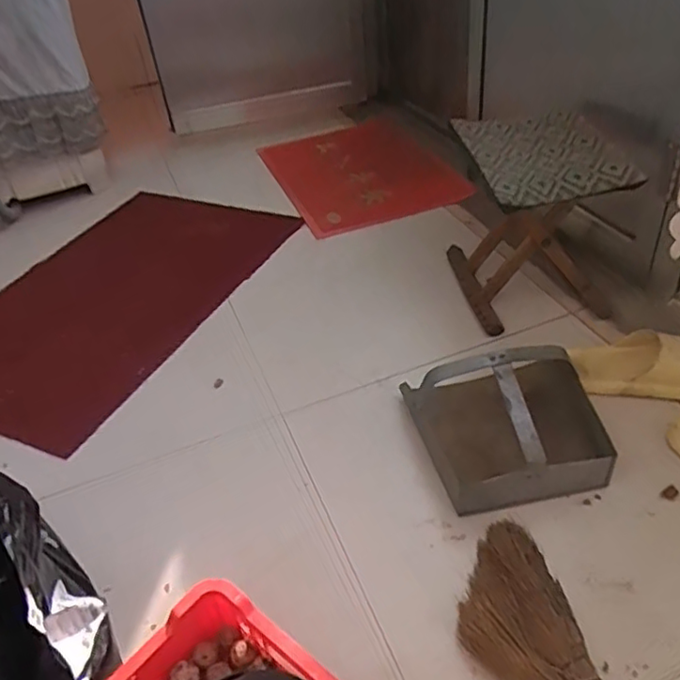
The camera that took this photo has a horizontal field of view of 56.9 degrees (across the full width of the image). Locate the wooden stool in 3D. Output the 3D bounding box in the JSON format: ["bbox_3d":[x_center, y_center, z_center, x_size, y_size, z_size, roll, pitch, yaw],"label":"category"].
[{"bbox_3d":[0.378,-0.222,1.205,0.268,0.310,0.308,-8,40,-1],"label":"wooden stool"}]

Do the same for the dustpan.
[{"bbox_3d":[0.262,0.108,0.952,0.259,0.142,0.252,-14,40,-7],"label":"dustpan"}]

